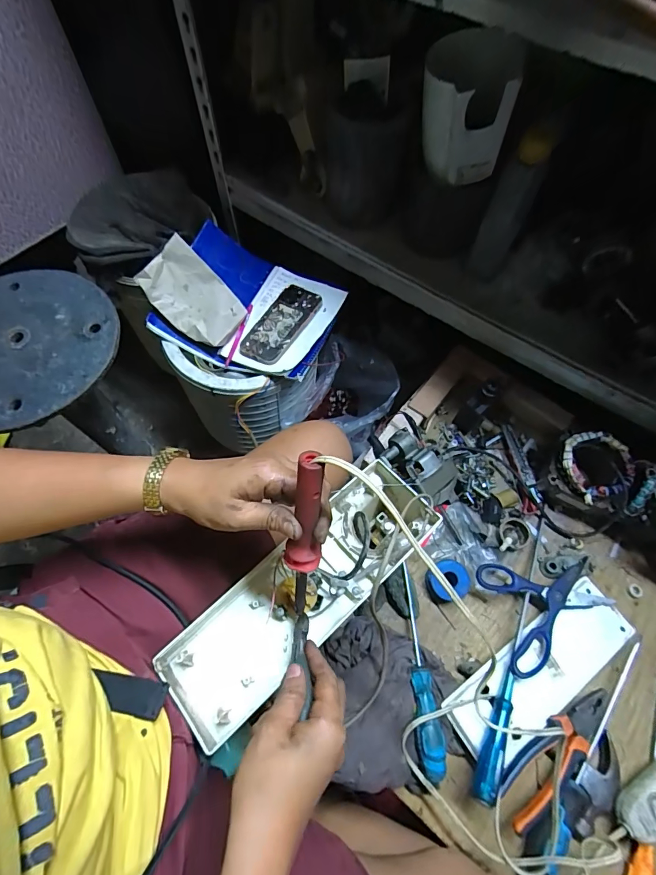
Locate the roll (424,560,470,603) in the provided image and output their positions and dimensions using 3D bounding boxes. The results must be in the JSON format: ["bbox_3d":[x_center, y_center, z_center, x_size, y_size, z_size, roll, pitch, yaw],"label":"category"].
[{"bbox_3d":[0.169,0.201,0.567,0.052,0.027,0.053,1,65,-1],"label":"roll"}]

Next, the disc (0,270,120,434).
[{"bbox_3d":[-0.344,-0.104,0.448,0.198,0.012,0.209,1,65,-1],"label":"disc"}]

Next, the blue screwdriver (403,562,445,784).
[{"bbox_3d":[0.117,0.287,0.519,0.029,0.025,0.234,0,51,-2],"label":"blue screwdriver"}]

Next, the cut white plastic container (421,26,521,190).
[{"bbox_3d":[0.187,-0.457,0.559,0.118,0.148,0.117,4,65,0],"label":"cut white plastic container"}]

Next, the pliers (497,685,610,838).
[{"bbox_3d":[0.271,0.366,0.474,0.185,0.034,0.058,-35,71,-16],"label":"pliers"}]

